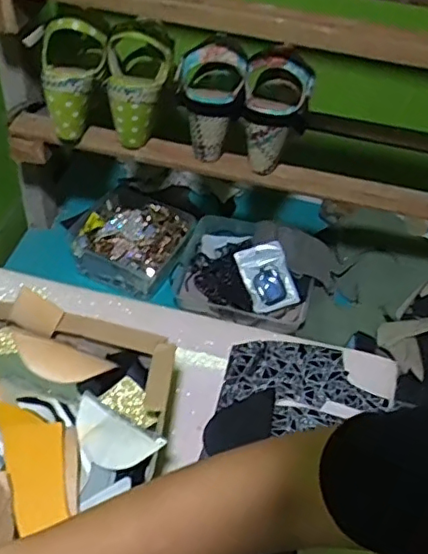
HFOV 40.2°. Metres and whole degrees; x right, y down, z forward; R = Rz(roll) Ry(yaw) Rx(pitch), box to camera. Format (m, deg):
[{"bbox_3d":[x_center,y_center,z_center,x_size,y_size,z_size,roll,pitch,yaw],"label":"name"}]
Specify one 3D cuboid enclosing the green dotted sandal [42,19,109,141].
[{"bbox_3d":[-0.174,-0.240,0.727,0.080,0.143,0.062,0,46,-7],"label":"green dotted sandal"}]

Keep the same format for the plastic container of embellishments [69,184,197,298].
[{"bbox_3d":[-0.135,-0.064,0.945,0.172,0.075,0.164,21,47,13],"label":"plastic container of embellishments"}]

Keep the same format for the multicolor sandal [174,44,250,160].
[{"bbox_3d":[-0.006,-0.211,0.718,0.081,0.136,0.063,9,46,2],"label":"multicolor sandal"}]

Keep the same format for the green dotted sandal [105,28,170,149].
[{"bbox_3d":[-0.093,-0.232,0.729,0.078,0.131,0.065,1,46,-6],"label":"green dotted sandal"}]

